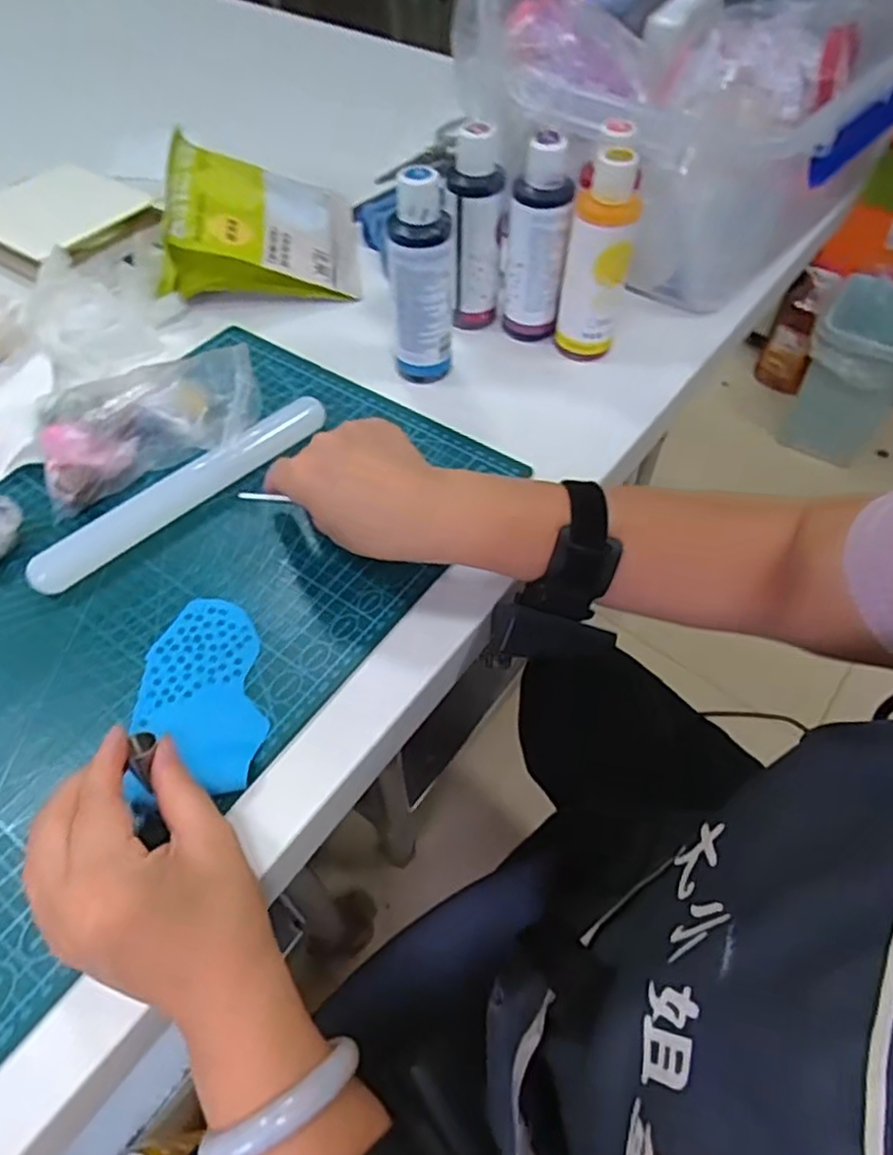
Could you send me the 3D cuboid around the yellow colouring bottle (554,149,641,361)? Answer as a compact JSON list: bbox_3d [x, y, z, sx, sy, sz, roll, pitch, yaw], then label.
[{"bbox_3d":[0.115,-0.236,0.519,0.046,0.147,0.051,16,56,12],"label":"yellow colouring bottle"}]

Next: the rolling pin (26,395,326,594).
[{"bbox_3d":[-0.169,-0.060,0.459,0.215,0.025,0.028,-38,62,-25],"label":"rolling pin"}]

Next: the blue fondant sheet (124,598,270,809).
[{"bbox_3d":[-0.137,0.063,0.381,0.067,0.008,0.121,-14,52,-8],"label":"blue fondant sheet"}]

